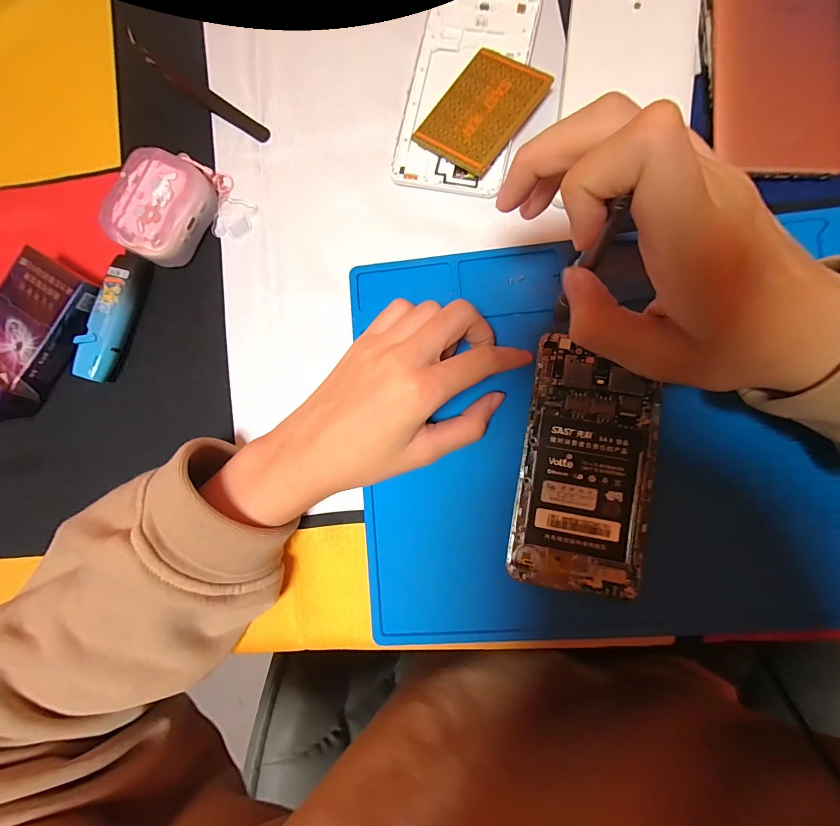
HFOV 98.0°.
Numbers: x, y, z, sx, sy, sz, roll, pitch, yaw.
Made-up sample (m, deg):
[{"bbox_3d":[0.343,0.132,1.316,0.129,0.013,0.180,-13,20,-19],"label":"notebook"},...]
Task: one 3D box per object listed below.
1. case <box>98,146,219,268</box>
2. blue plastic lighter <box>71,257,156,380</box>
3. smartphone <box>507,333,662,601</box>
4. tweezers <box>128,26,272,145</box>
[{"bbox_3d":[-0.165,-0.130,0.235,0.048,0.027,0.064,26,89,7],"label":"case"},{"bbox_3d":[-0.201,-0.062,0.240,0.022,0.016,0.083,15,87,6],"label":"blue plastic lighter"},{"bbox_3d":[0.093,0.030,0.205,0.068,0.005,0.136,8,87,6],"label":"smartphone"},{"bbox_3d":[-0.151,-0.220,0.249,0.117,0.012,0.012,34,89,7],"label":"tweezers"}]

